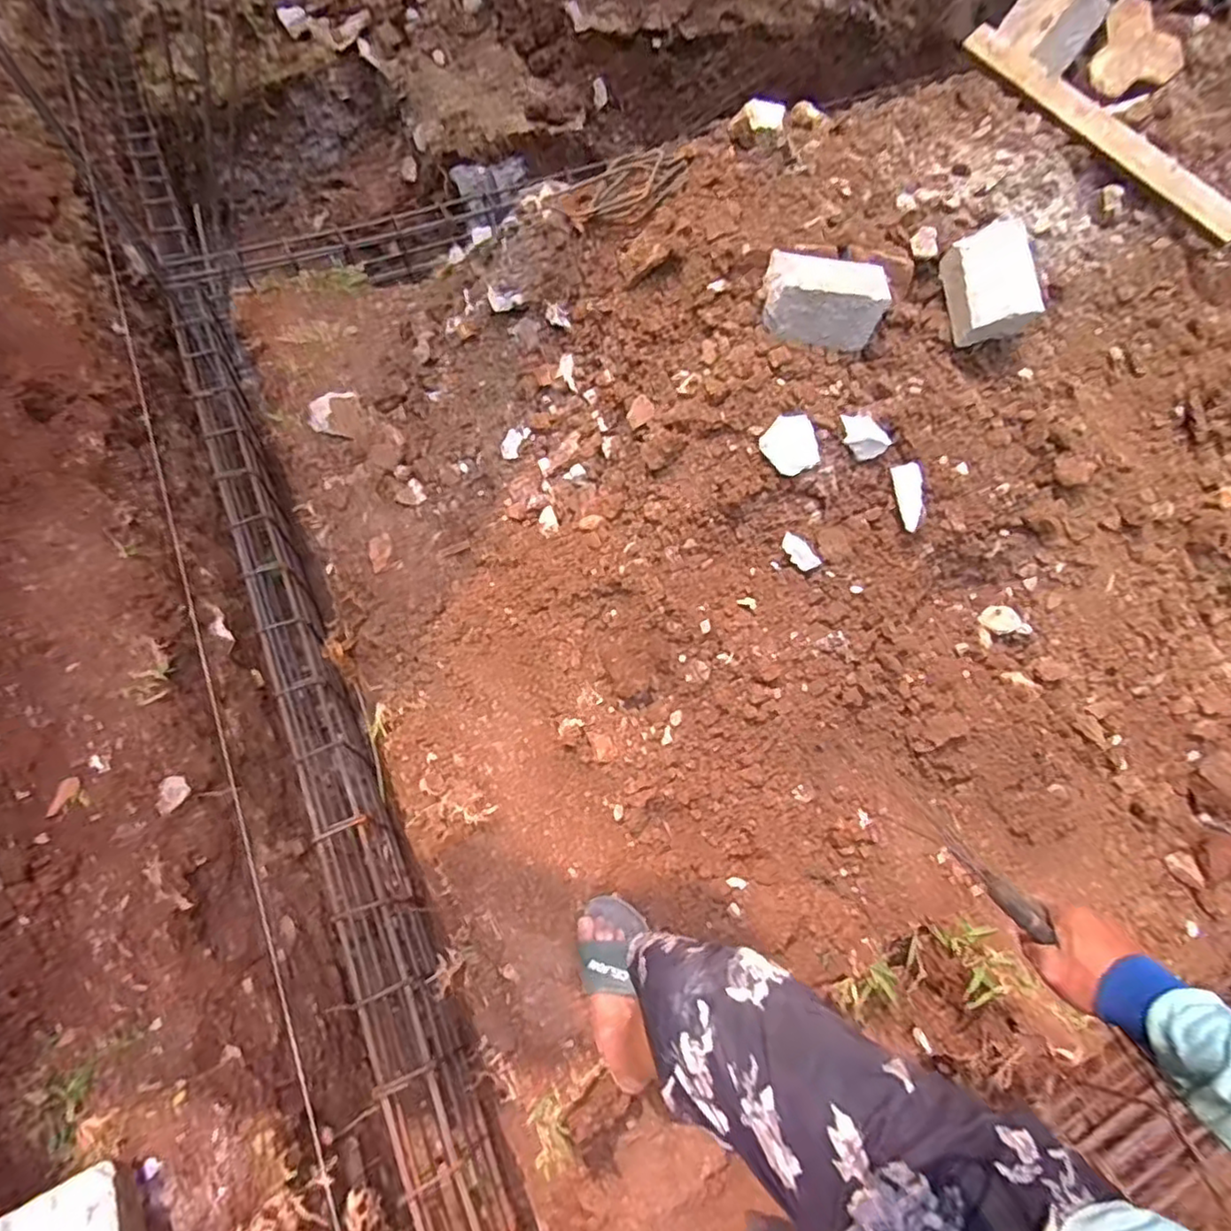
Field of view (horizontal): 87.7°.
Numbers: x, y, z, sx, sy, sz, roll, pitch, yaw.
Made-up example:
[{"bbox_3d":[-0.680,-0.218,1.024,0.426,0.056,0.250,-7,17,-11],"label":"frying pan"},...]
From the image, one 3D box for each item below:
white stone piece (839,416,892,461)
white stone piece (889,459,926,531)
[{"bbox_3d":[0.403,-0.291,1.044,0.084,0.041,0.049,32,67,16],"label":"white stone piece"},{"bbox_3d":[0.483,-0.193,1.047,0.056,0.030,0.109,-6,90,-3],"label":"white stone piece"}]

